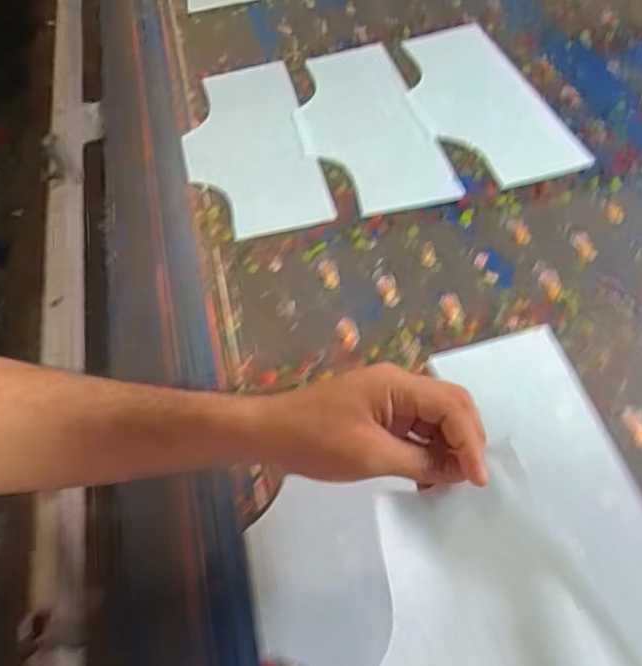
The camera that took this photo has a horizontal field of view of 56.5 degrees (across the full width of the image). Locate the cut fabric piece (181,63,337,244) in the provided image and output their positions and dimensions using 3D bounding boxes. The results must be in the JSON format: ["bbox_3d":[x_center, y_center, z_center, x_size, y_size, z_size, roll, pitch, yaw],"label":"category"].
[{"bbox_3d":[-0.090,-0.229,0.724,0.147,0.010,0.304,-13,54,-4],"label":"cut fabric piece"}]

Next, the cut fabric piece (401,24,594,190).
[{"bbox_3d":[0.193,-0.294,0.744,0.139,0.009,0.312,-16,54,-6],"label":"cut fabric piece"}]

